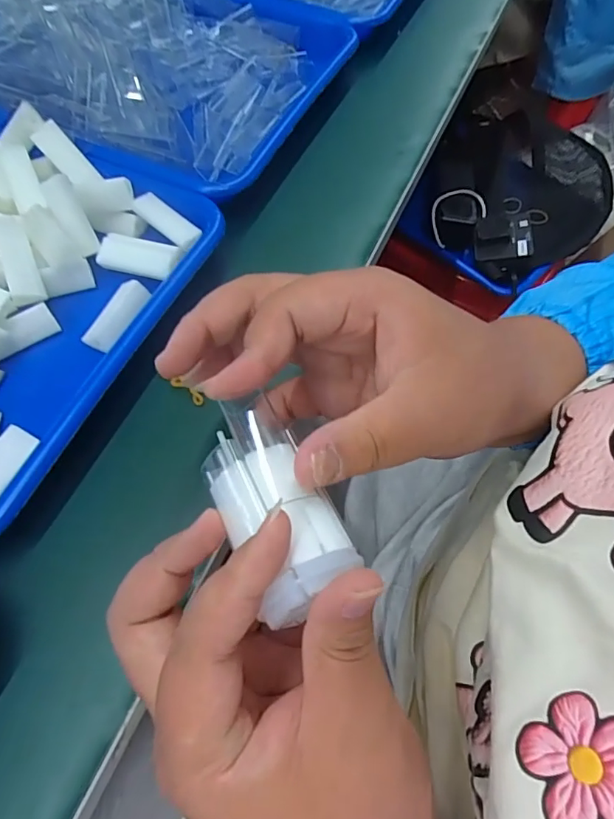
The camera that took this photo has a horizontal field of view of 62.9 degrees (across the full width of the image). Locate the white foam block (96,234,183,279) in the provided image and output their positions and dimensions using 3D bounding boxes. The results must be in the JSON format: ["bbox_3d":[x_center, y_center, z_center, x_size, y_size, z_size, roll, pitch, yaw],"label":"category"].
[{"bbox_3d":[-0.102,-0.094,0.306,0.047,0.011,0.021,13,61,6],"label":"white foam block"}]

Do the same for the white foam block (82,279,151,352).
[{"bbox_3d":[-0.108,-0.055,0.289,0.019,0.009,0.045,23,62,11],"label":"white foam block"}]

